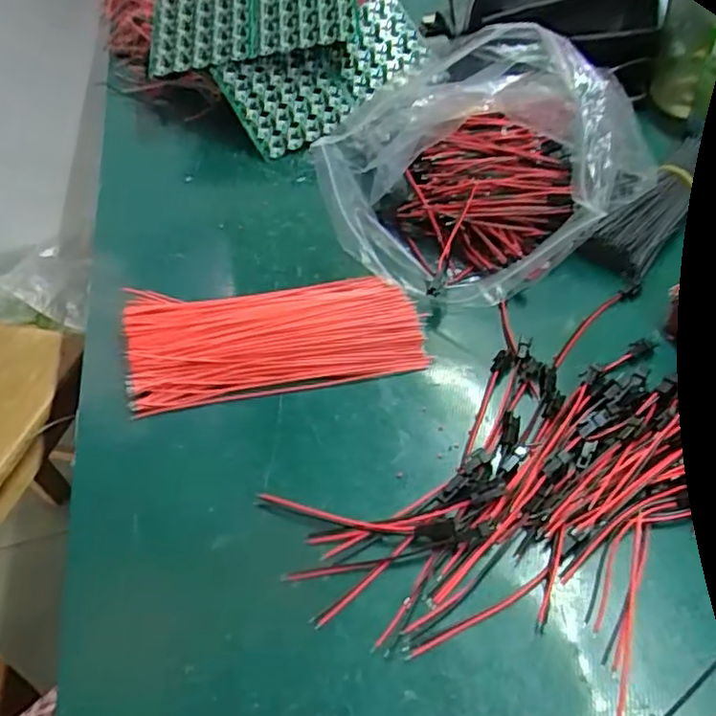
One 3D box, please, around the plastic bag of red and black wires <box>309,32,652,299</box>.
[{"bbox_3d":[0.089,-0.139,0.434,0.170,0.148,0.171,22,51,25],"label":"plastic bag of red and black wires"}]

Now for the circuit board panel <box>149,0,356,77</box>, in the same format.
[{"bbox_3d":[-0.104,-0.319,0.621,0.201,0.023,0.102,-2,79,7],"label":"circuit board panel"}]

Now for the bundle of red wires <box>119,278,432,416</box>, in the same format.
[{"bbox_3d":[-0.053,-0.016,0.415,0.177,0.024,0.085,-10,45,-4],"label":"bundle of red wires"}]

